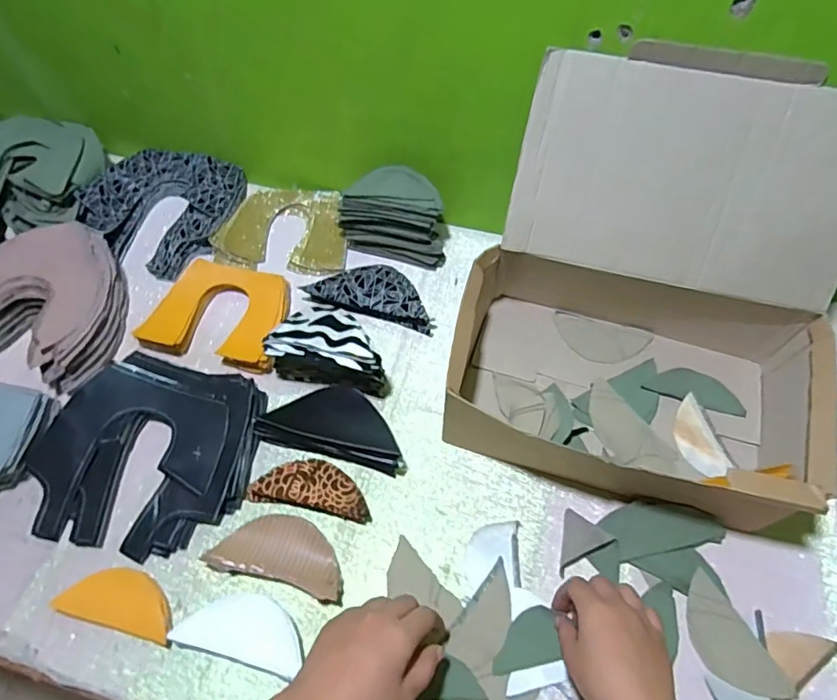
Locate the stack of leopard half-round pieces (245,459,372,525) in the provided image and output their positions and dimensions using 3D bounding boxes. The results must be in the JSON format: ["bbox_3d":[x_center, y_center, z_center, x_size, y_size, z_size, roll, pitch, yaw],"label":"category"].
[{"bbox_3d":[-0.106,0.136,0.534,0.121,0.021,0.047,9,60,6],"label":"stack of leopard half-round pieces"}]

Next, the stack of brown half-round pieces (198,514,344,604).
[{"bbox_3d":[-0.124,0.187,0.498,0.120,0.027,0.059,13,61,8],"label":"stack of brown half-round pieces"}]

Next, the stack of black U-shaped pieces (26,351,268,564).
[{"bbox_3d":[-0.272,0.100,0.541,0.204,0.035,0.189,13,61,8],"label":"stack of black U-shaped pieces"}]

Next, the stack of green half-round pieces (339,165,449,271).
[{"bbox_3d":[-0.028,-0.172,0.670,0.135,0.087,0.072,15,61,9],"label":"stack of green half-round pieces"}]

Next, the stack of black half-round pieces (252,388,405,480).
[{"bbox_3d":[-0.084,0.075,0.556,0.155,0.048,0.071,13,61,8],"label":"stack of black half-round pieces"}]

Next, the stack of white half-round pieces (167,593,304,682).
[{"bbox_3d":[-0.151,0.244,0.471,0.105,0.015,0.053,14,61,8],"label":"stack of white half-round pieces"}]

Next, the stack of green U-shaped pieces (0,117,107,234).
[{"bbox_3d":[-0.514,-0.244,0.710,0.169,0.061,0.179,10,60,6],"label":"stack of green U-shaped pieces"}]

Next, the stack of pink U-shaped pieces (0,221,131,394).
[{"bbox_3d":[-0.431,-0.058,0.621,0.179,0.059,0.184,11,60,7],"label":"stack of pink U-shaped pieces"}]

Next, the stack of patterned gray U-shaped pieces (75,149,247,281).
[{"bbox_3d":[-0.339,-0.191,0.713,0.179,0.042,0.182,15,61,9],"label":"stack of patterned gray U-shaped pieces"}]

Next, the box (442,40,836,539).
[{"bbox_3d":[0.224,-0.053,0.509,0.337,0.243,0.333,15,61,9],"label":"box"}]

